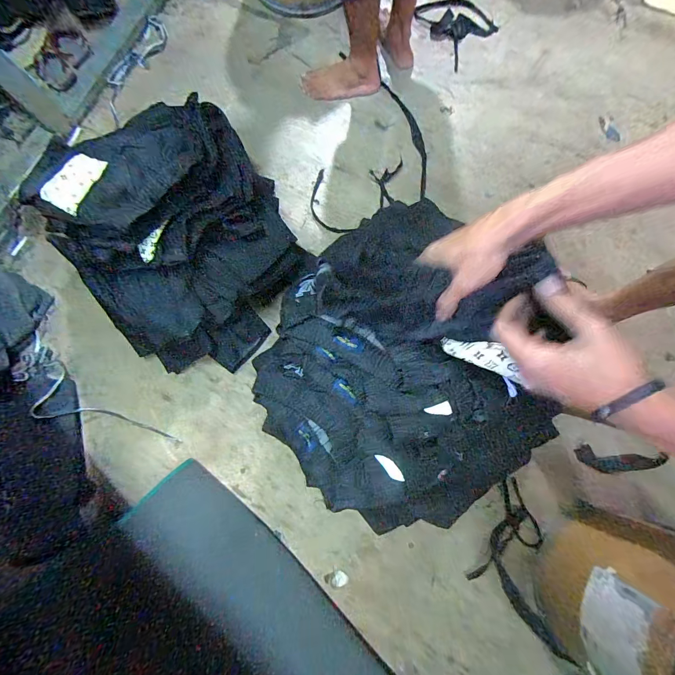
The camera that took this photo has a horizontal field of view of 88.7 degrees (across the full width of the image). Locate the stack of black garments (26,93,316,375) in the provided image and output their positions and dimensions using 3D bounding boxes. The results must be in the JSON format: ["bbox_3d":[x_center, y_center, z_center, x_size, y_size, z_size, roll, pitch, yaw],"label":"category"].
[{"bbox_3d":[-0.365,-0.226,0.841,0.509,0.321,0.548,-28,79,-3],"label":"stack of black garments"}]

